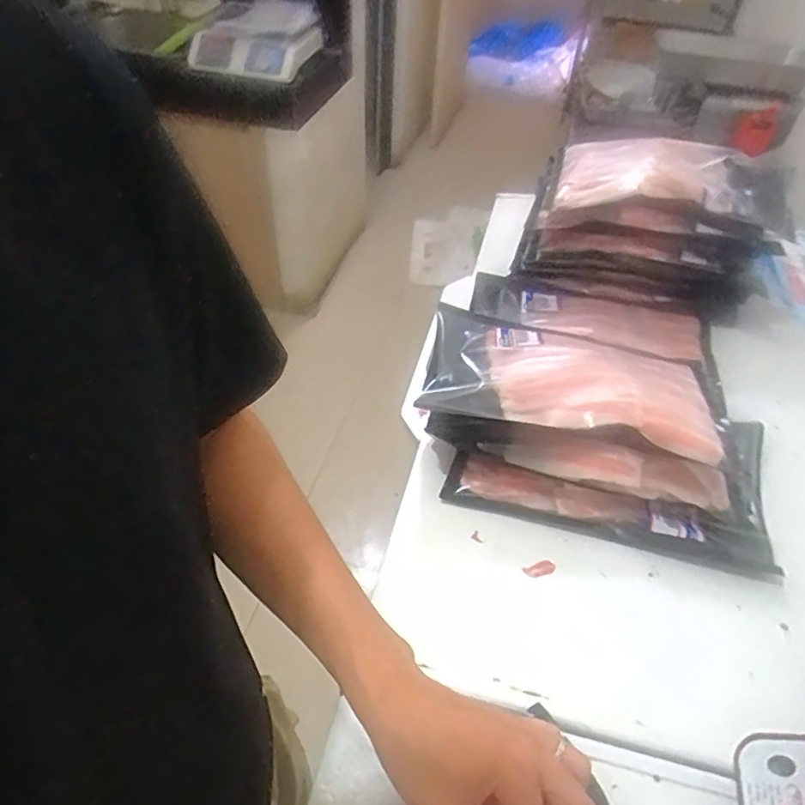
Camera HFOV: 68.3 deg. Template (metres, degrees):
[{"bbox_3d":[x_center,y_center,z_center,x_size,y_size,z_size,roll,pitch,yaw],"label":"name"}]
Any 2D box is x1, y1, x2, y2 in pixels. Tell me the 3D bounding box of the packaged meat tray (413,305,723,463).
[{"bbox_3d":[0.165,-0.027,0.602,0.275,0.033,0.159,7,44,12],"label":"packaged meat tray"}]

